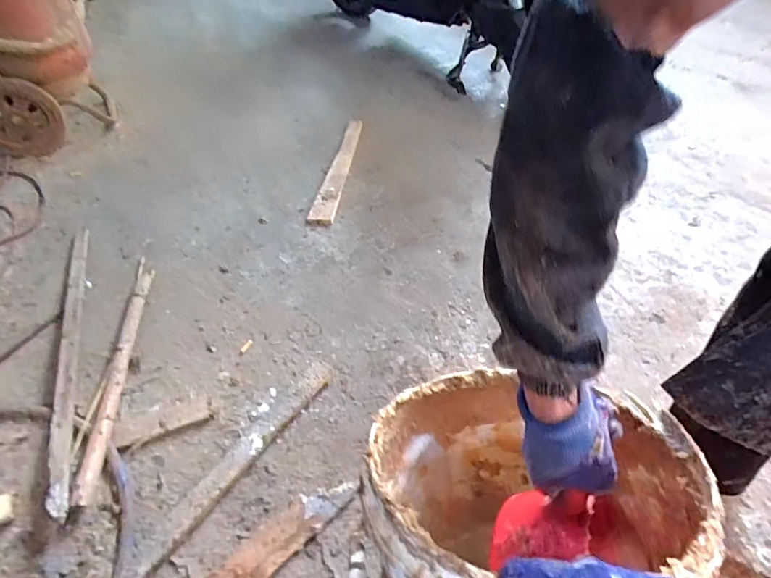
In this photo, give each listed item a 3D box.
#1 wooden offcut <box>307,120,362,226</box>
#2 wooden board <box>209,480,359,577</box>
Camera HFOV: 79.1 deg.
[{"bbox_3d":[-0.134,-0.351,1.385,0.073,0.023,0.454,11,59,9],"label":"wooden offcut"},{"bbox_3d":[-0.180,0.406,0.726,0.313,0.013,0.062,-36,81,-26],"label":"wooden board"}]

